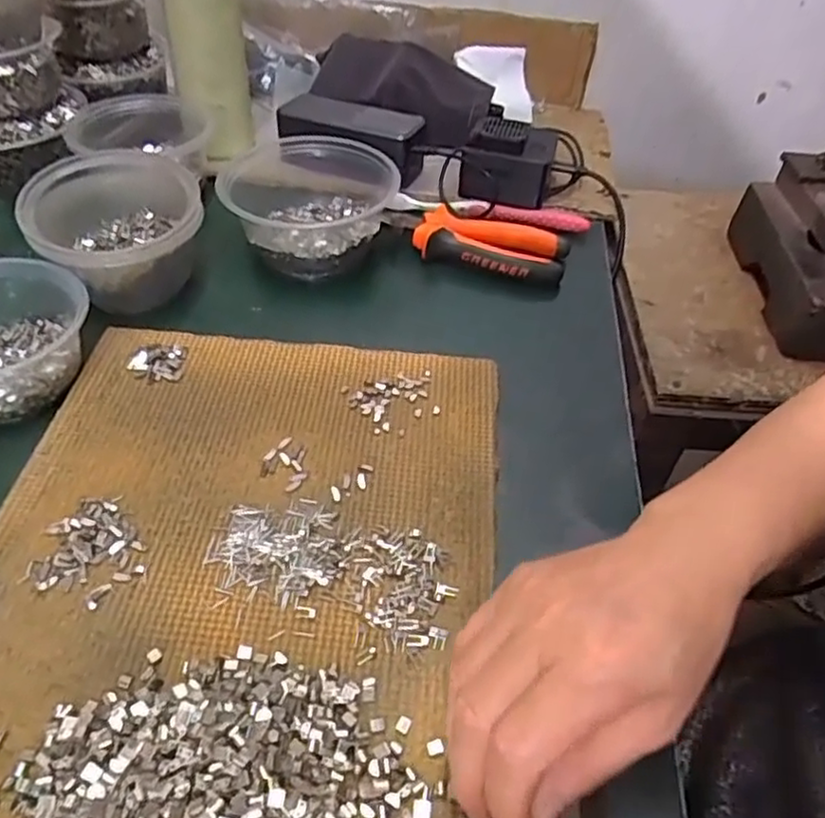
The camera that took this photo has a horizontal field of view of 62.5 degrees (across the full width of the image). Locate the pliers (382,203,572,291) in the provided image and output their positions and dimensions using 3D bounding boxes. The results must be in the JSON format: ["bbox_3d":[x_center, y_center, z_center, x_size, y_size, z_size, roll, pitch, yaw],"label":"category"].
[{"bbox_3d":[0.052,-0.139,0.560,0.150,0.027,0.066,20,48,12],"label":"pliers"}]

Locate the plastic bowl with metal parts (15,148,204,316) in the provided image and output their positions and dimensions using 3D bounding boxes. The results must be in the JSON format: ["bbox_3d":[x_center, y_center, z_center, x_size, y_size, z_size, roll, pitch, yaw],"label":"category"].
[{"bbox_3d":[-0.208,-0.124,0.486,0.110,0.069,0.103,3,46,-3],"label":"plastic bowl with metal parts"}]

